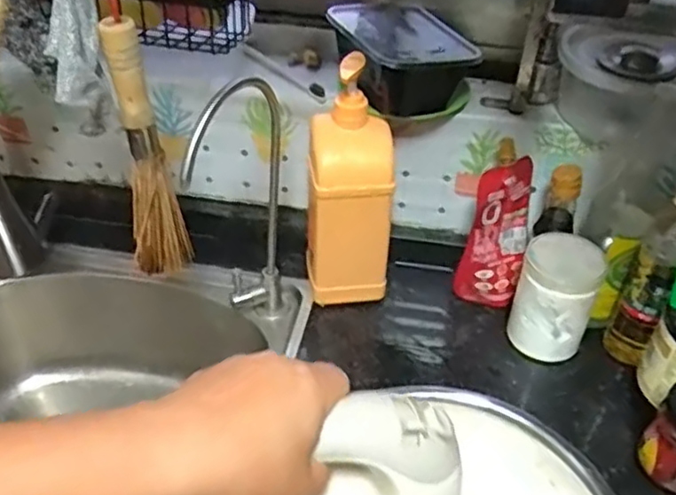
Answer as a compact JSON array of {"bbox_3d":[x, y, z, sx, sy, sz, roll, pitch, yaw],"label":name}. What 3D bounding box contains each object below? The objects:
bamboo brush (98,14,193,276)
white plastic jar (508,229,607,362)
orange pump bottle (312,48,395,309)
[{"bbox_3d":[-0.174,-0.076,0.617,0.045,0.258,0.041,-4,40,-8],"label":"bamboo brush"},{"bbox_3d":[0.241,0.054,0.744,0.077,0.118,0.094,20,42,20],"label":"white plastic jar"},{"bbox_3d":[0.014,-0.064,0.733,0.088,0.266,0.069,-2,40,-6],"label":"orange pump bottle"}]

